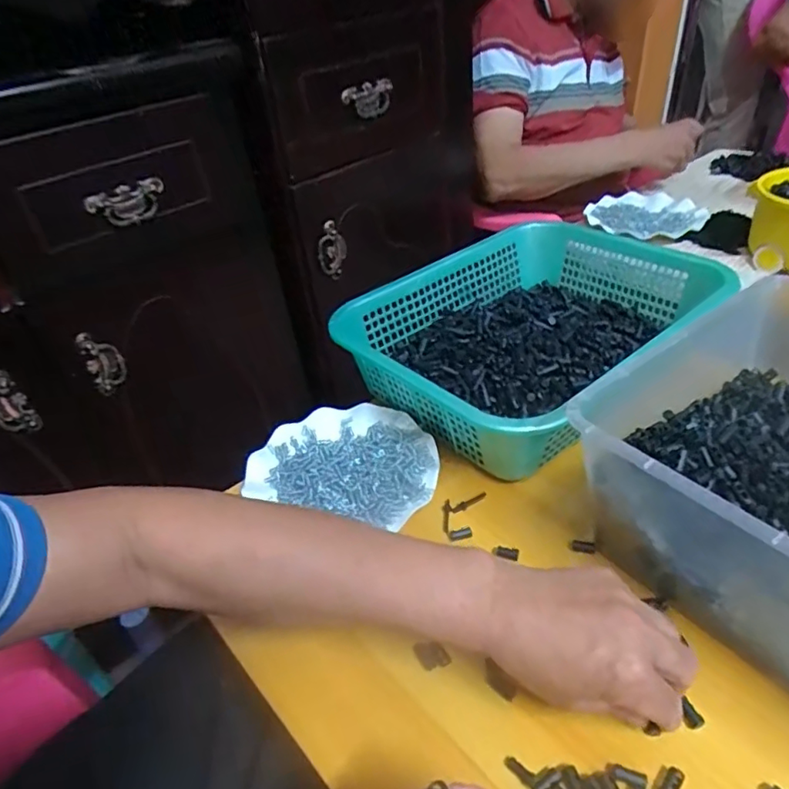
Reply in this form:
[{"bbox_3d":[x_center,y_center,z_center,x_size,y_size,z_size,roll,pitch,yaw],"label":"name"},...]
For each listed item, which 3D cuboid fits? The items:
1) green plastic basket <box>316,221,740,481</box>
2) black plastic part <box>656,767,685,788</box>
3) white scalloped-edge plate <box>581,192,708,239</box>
[{"bbox_3d":[0.154,-0.083,0.653,0.279,0.084,0.395,28,49,37],"label":"green plastic basket"},{"bbox_3d":[0.163,0.230,0.335,0.022,0.004,0.010,-34,45,-30],"label":"black plastic part"},{"bbox_3d":[0.434,-0.308,0.978,0.180,0.026,0.186,-4,37,3],"label":"white scalloped-edge plate"}]

